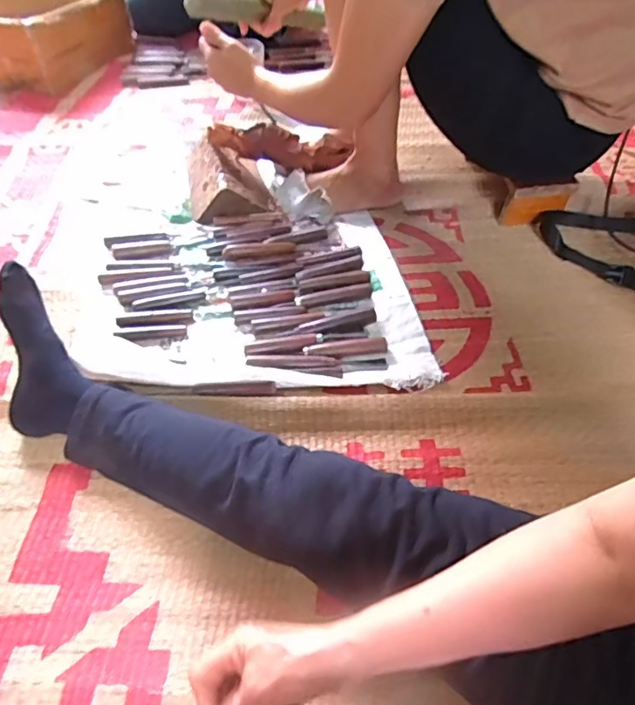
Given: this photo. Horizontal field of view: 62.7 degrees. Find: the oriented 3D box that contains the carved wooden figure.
[{"bbox_3d":[-0.062,-0.365,0.916,0.244,0.065,0.048,4,51,4],"label":"carved wooden figure"}]

